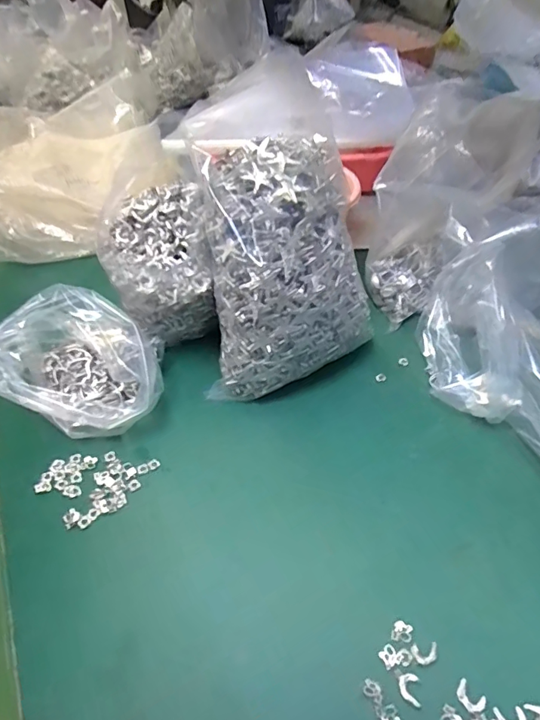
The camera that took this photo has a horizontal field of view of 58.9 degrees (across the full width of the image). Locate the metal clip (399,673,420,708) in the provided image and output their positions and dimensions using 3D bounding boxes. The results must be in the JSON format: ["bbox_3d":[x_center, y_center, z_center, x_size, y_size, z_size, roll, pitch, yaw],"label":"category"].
[{"bbox_3d":[0.095,0.224,0.325,0.013,0.004,0.018,7,46,9],"label":"metal clip"}]

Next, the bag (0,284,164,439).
[{"bbox_3d":[-0.187,0.007,0.470,0.153,0.111,0.114,-4,45,-2],"label":"bag"}]

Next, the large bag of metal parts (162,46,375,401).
[{"bbox_3d":[0.015,-0.104,0.459,0.164,0.282,0.152,-5,47,-2],"label":"large bag of metal parts"}]

